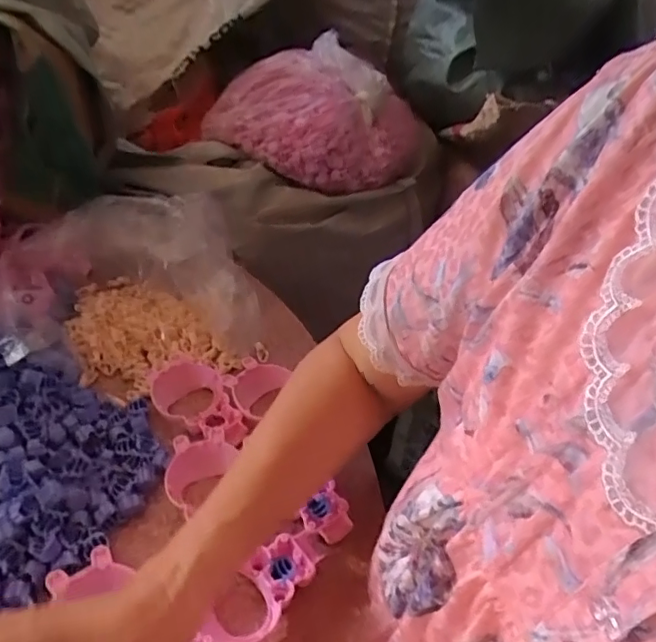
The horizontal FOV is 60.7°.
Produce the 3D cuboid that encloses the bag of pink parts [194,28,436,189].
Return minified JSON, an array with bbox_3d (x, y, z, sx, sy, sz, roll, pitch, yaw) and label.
[{"bbox_3d":[-0.009,-0.304,0.814,0.265,0.121,0.281,-23,50,-29],"label":"bag of pink parts"}]

